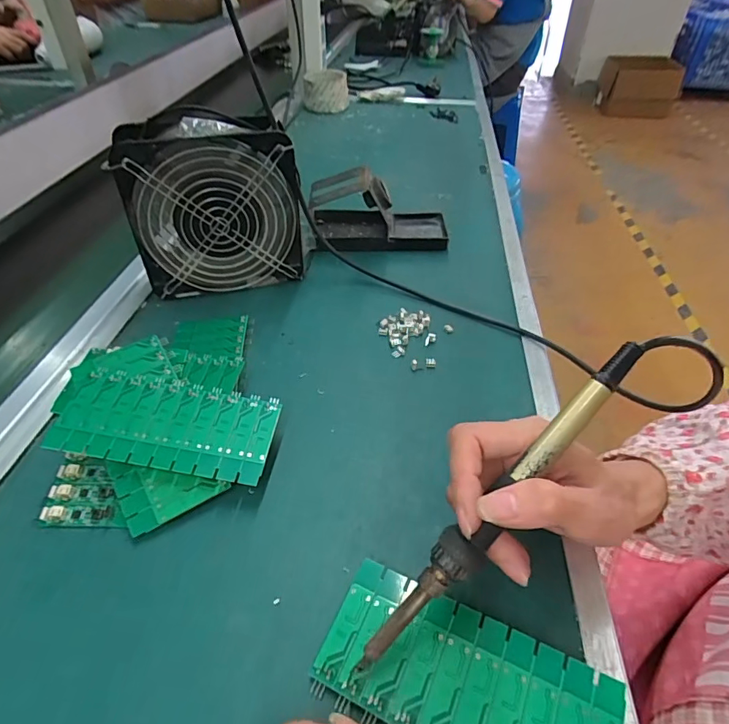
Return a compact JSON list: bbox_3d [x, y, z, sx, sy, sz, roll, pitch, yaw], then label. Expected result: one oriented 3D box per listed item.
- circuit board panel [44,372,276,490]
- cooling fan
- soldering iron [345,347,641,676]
[{"bbox_3d":[-0.132,0.041,0.318,0.139,0.004,0.065,10,50,0],"label":"circuit board panel"},{"bbox_3d":[-0.138,-0.149,0.450,0.159,0.147,0.061,-12,44,-13],"label":"cooling fan"},{"bbox_3d":[0.062,0.071,0.225,0.204,0.021,0.019,-49,58,-1],"label":"soldering iron"}]

